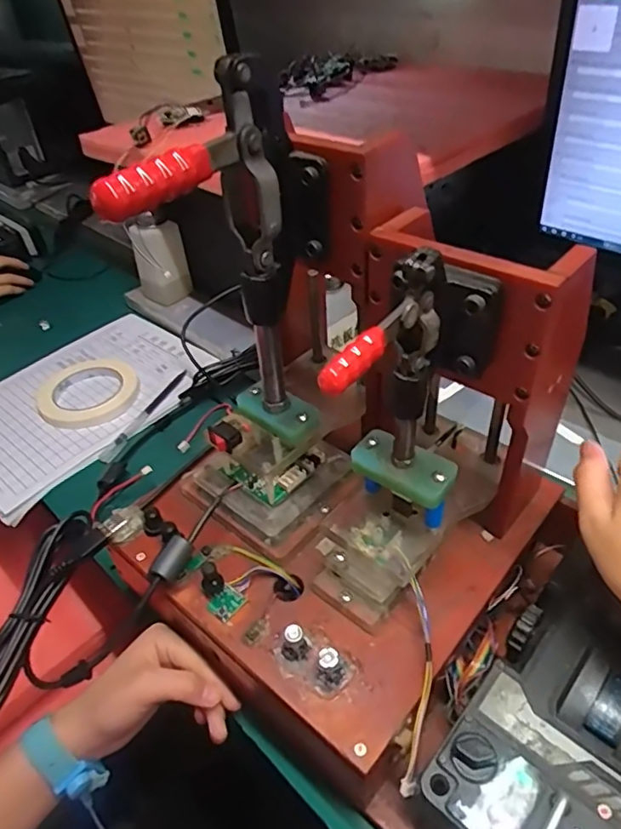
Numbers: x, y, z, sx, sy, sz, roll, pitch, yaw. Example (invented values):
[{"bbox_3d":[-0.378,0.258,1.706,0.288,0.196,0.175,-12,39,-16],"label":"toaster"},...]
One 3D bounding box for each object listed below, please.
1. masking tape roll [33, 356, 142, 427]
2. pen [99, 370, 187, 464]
[{"bbox_3d":[-0.266,-0.031,0.667,0.113,0.015,0.127,-21,44,-18],"label":"masking tape roll"},{"bbox_3d":[-0.187,-0.001,0.647,0.014,0.017,0.154,16,46,22],"label":"pen"}]

